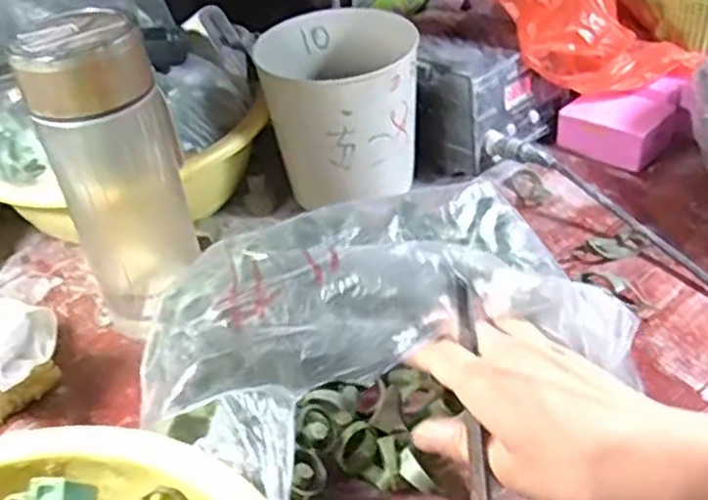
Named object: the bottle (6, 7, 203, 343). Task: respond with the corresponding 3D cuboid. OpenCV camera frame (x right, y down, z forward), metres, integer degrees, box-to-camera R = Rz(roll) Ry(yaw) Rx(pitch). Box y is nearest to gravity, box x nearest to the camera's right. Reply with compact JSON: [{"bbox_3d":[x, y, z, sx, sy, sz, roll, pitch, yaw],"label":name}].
[{"bbox_3d":[-0.134,-0.040,0.437,0.068,0.190,0.061,-14,39,-8],"label":"bottle"}]

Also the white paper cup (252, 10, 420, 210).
[{"bbox_3d":[-0.009,-0.105,0.555,0.106,0.107,0.115,-5,39,4],"label":"white paper cup"}]

